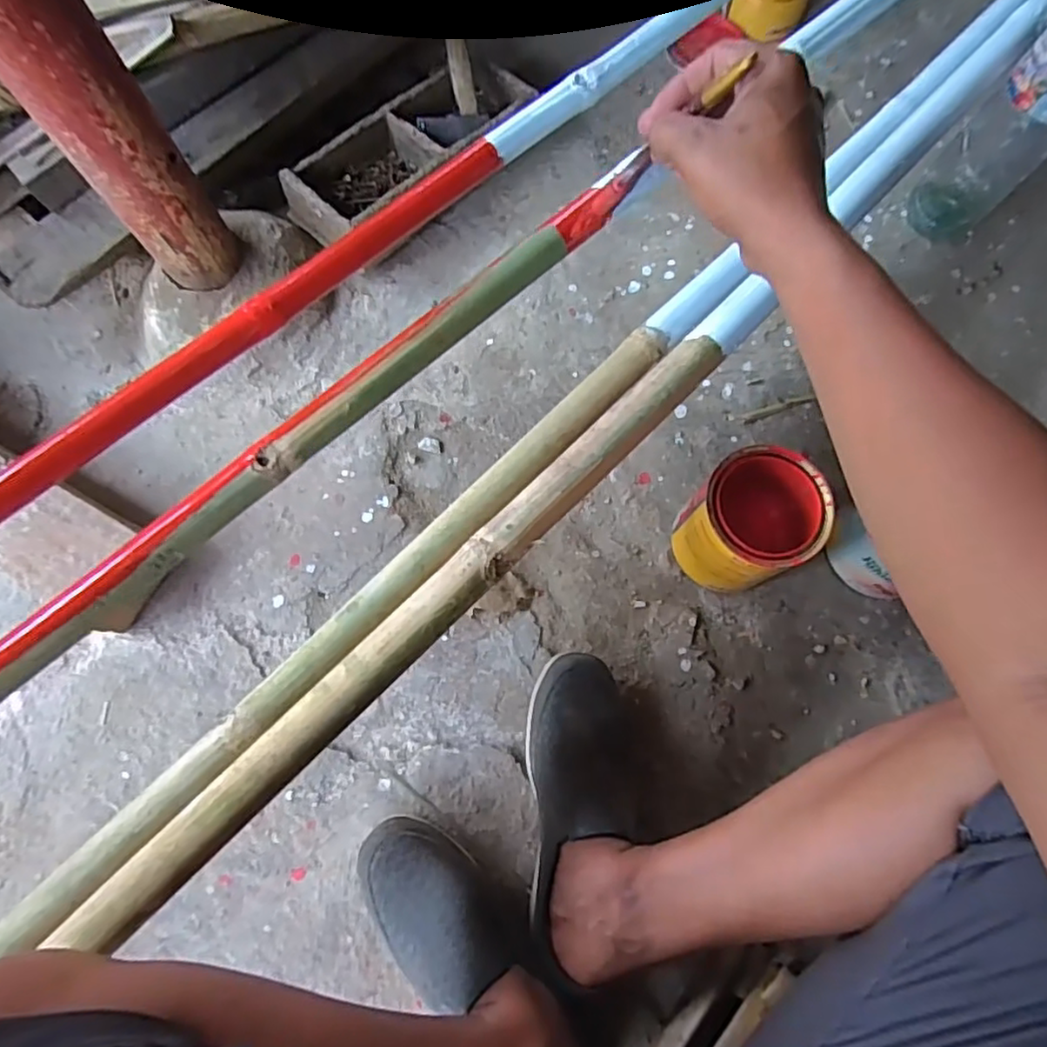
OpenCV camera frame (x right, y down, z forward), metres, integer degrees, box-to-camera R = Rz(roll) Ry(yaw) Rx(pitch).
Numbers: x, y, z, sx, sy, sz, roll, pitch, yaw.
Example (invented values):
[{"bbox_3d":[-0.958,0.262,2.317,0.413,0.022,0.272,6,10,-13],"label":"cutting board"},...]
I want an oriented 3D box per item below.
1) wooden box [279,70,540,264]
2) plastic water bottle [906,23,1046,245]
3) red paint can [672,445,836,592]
[{"bbox_3d":[-0.124,-0.434,0.744,0.124,0.072,0.314,42,80,9],"label":"wooden box"},{"bbox_3d":[0.516,-0.419,0.646,0.091,0.302,0.085,43,79,11],"label":"plastic water bottle"},{"bbox_3d":[0.210,0.004,0.612,0.107,0.130,0.109,0,75,0],"label":"red paint can"}]

